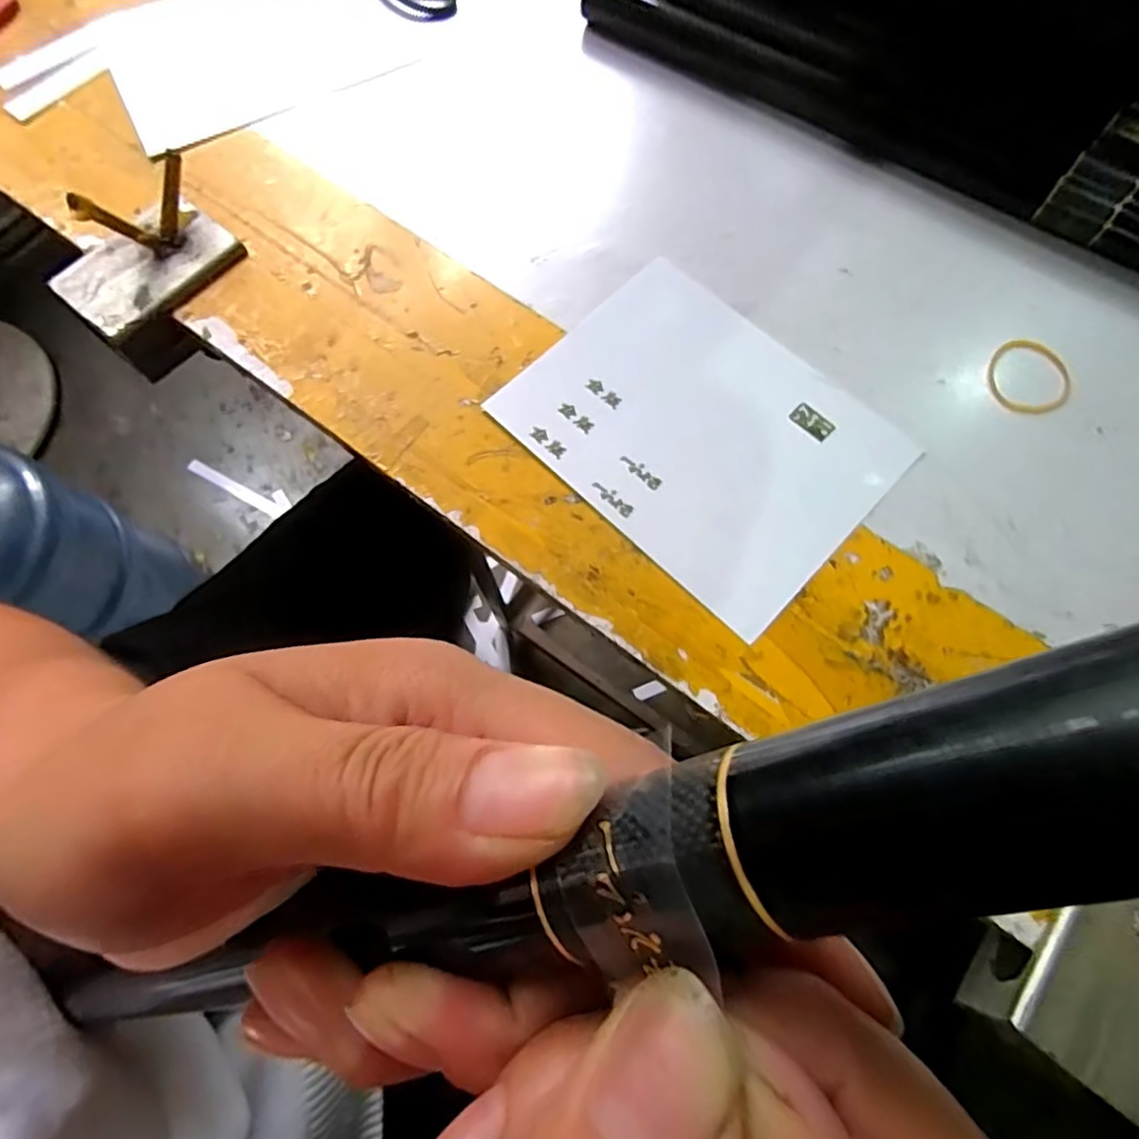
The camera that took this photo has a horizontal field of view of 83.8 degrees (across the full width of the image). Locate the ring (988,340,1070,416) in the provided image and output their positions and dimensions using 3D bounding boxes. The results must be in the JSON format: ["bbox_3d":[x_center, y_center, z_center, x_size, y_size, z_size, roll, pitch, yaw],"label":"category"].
[{"bbox_3d":[0.222,-0.093,0.305,0.038,0.004,0.041,0,73,1],"label":"ring"}]

